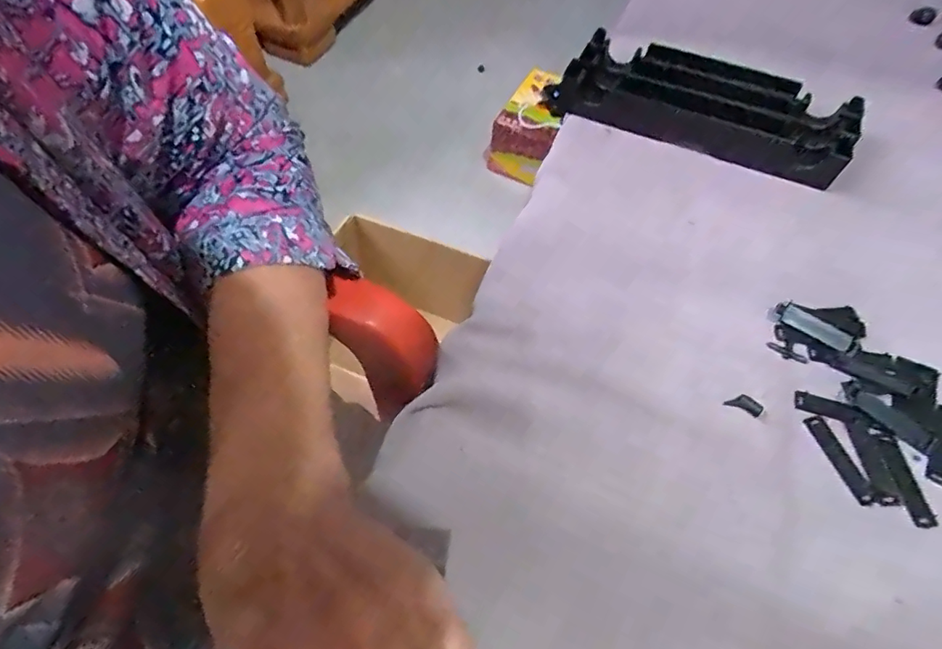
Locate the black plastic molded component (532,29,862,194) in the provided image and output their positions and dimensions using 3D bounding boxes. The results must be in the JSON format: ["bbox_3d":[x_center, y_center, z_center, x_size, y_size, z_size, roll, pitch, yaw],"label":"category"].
[{"bbox_3d":[0.164,-0.160,0.400,0.206,0.042,0.061,21,59,10],"label":"black plastic molded component"}]

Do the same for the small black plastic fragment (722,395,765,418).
[{"bbox_3d":[0.142,0.042,0.285,0.018,0.004,0.009,22,59,14],"label":"small black plastic fragment"}]

